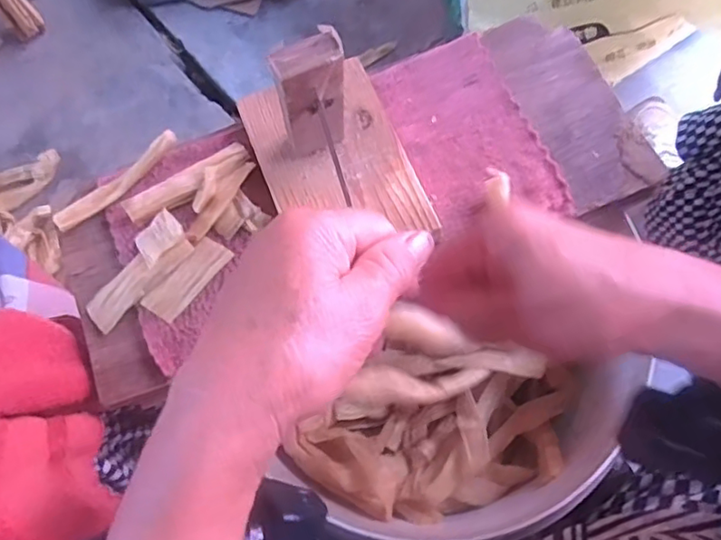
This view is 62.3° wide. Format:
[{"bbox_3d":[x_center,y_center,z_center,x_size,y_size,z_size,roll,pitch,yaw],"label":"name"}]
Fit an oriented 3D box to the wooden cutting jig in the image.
[{"bbox_3d":[-0.017,-0.082,0.339,0.090,0.108,0.135,-21,73,-5],"label":"wooden cutting jig"}]

